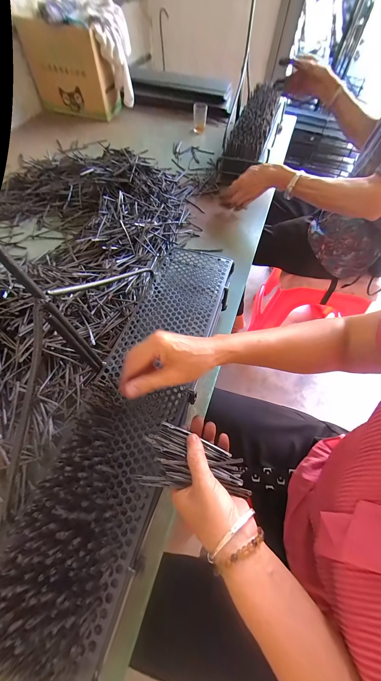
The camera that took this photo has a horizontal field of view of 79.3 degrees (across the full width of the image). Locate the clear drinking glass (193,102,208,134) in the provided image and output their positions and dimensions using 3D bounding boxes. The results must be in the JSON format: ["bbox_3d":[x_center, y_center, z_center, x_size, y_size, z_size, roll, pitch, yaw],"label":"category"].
[{"bbox_3d":[0.039,-0.886,0.921,0.056,0.086,0.056,1,61,0],"label":"clear drinking glass"}]

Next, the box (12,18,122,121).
[{"bbox_3d":[-0.468,-1.078,0.918,0.314,0.242,0.147,19,62,9],"label":"box"}]

